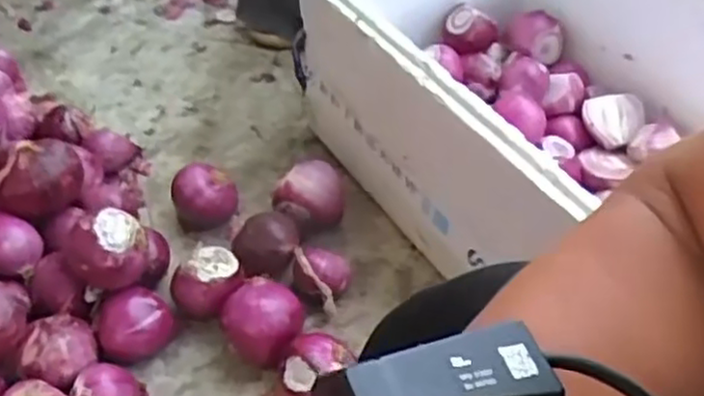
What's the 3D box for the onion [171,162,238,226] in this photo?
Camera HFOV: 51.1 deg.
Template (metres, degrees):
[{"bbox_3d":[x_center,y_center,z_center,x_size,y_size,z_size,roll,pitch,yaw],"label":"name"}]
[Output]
[{"bbox_3d":[-0.200,-0.004,0.996,0.081,0.068,0.064,-11,44,-12],"label":"onion"}]

